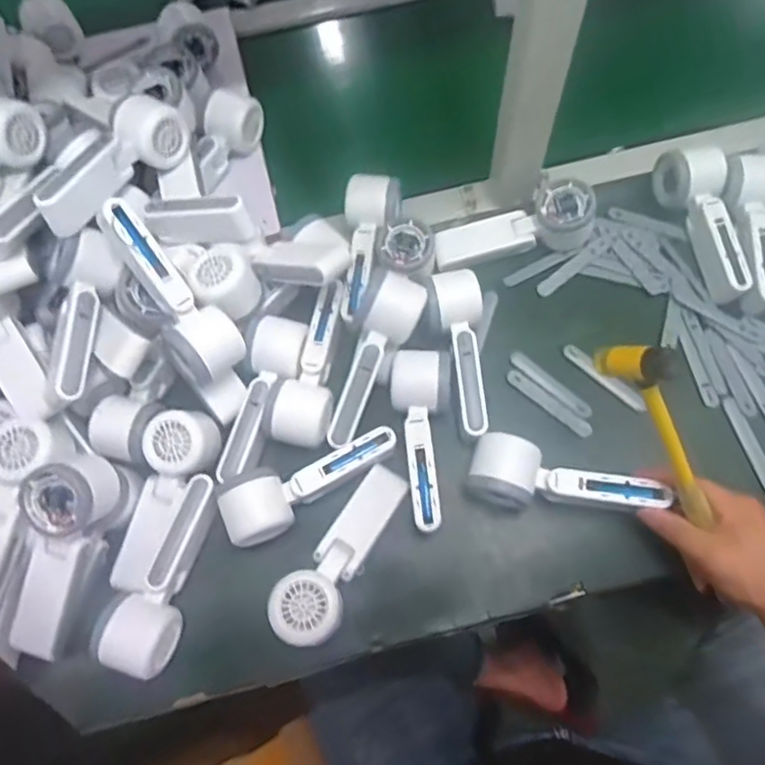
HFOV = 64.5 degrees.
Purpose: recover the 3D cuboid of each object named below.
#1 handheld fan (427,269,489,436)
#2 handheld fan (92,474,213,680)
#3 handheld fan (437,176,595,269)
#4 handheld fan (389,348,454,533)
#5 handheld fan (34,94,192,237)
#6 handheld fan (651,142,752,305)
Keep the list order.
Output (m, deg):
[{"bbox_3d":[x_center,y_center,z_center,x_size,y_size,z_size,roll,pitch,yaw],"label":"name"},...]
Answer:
[{"bbox_3d":[0.072,-0.026,0.582,0.054,0.050,0.157,-3,71,1],"label":"handheld fan"},{"bbox_3d":[-0.193,0.157,0.517,0.057,0.046,0.160,10,71,6],"label":"handheld fan"},{"bbox_3d":[0.137,-0.158,0.636,0.162,0.053,0.054,-16,70,10],"label":"handheld fan"},{"bbox_3d":[0.039,0.052,0.557,0.058,0.048,0.162,-2,71,1],"label":"handheld fan"},{"bbox_3d":[-0.252,-0.203,0.554,0.056,0.054,0.162,31,74,12],"label":"handheld fan"},{"bbox_3d":[0.330,-0.165,0.620,0.055,0.051,0.161,-8,71,-1],"label":"handheld fan"}]

